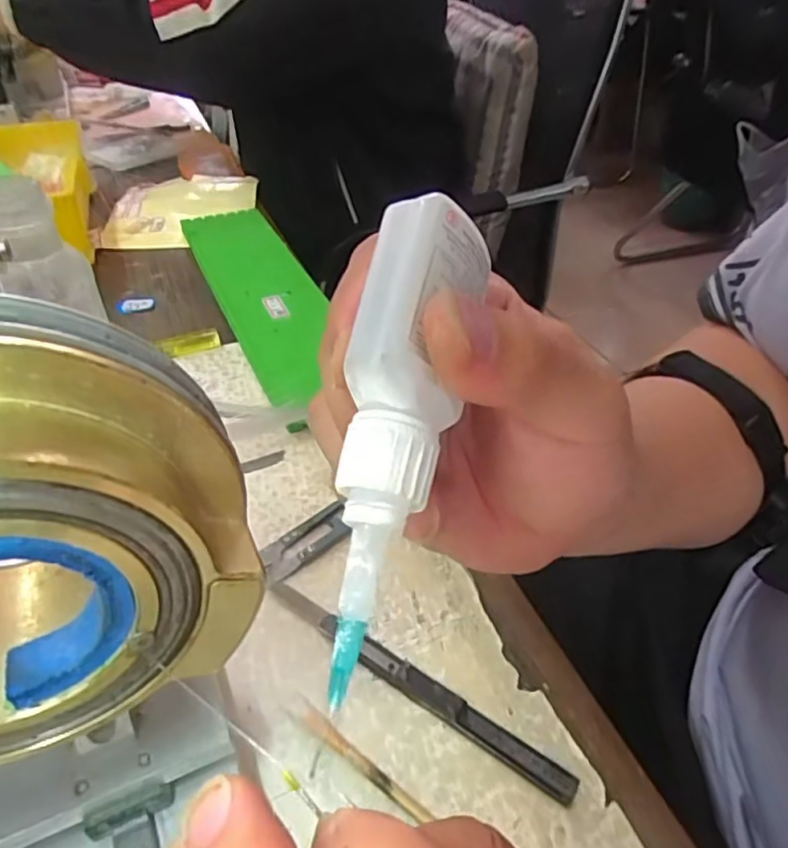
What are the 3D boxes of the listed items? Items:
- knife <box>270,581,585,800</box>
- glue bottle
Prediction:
[{"bbox_3d":[0.004,0.110,0.276,0.157,0.010,0.012,26,47,26],"label":"knife"},{"bbox_3d":[0.001,0.000,0.144,0.024,0.017,0.110,9,77,9],"label":"glue bottle"}]

